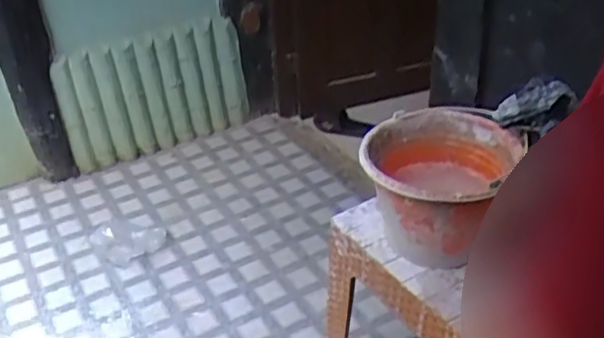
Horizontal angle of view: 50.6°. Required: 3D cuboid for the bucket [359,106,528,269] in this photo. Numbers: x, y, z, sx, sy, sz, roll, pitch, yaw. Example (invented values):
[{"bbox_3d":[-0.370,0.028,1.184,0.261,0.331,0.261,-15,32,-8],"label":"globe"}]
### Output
[{"bbox_3d":[0.241,0.035,1.156,0.237,0.216,0.263,19,39,27],"label":"bucket"}]

